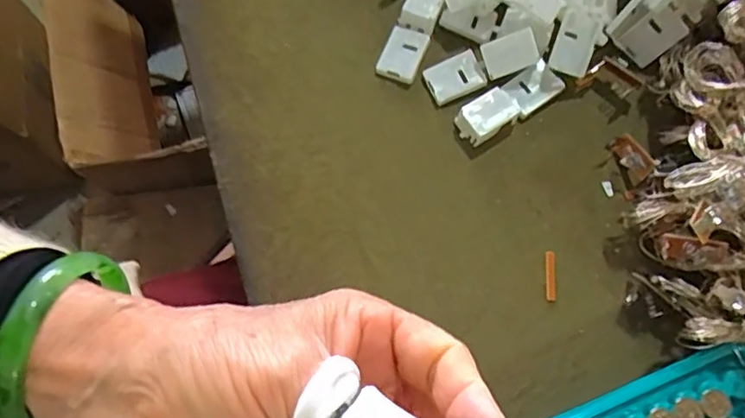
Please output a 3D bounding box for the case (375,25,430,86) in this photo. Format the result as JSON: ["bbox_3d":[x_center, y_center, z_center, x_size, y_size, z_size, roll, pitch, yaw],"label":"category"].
[{"bbox_3d":[0.015,-0.077,0.292,0.020,0.004,0.029,21,74,5],"label":"case"}]

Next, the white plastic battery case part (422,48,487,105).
[{"bbox_3d":[0.040,-0.065,0.287,0.027,0.004,0.020,-23,75,-8],"label":"white plastic battery case part"}]

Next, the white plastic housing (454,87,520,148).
[{"bbox_3d":[0.054,-0.044,0.280,0.027,0.011,0.019,-30,76,-10],"label":"white plastic housing"}]

